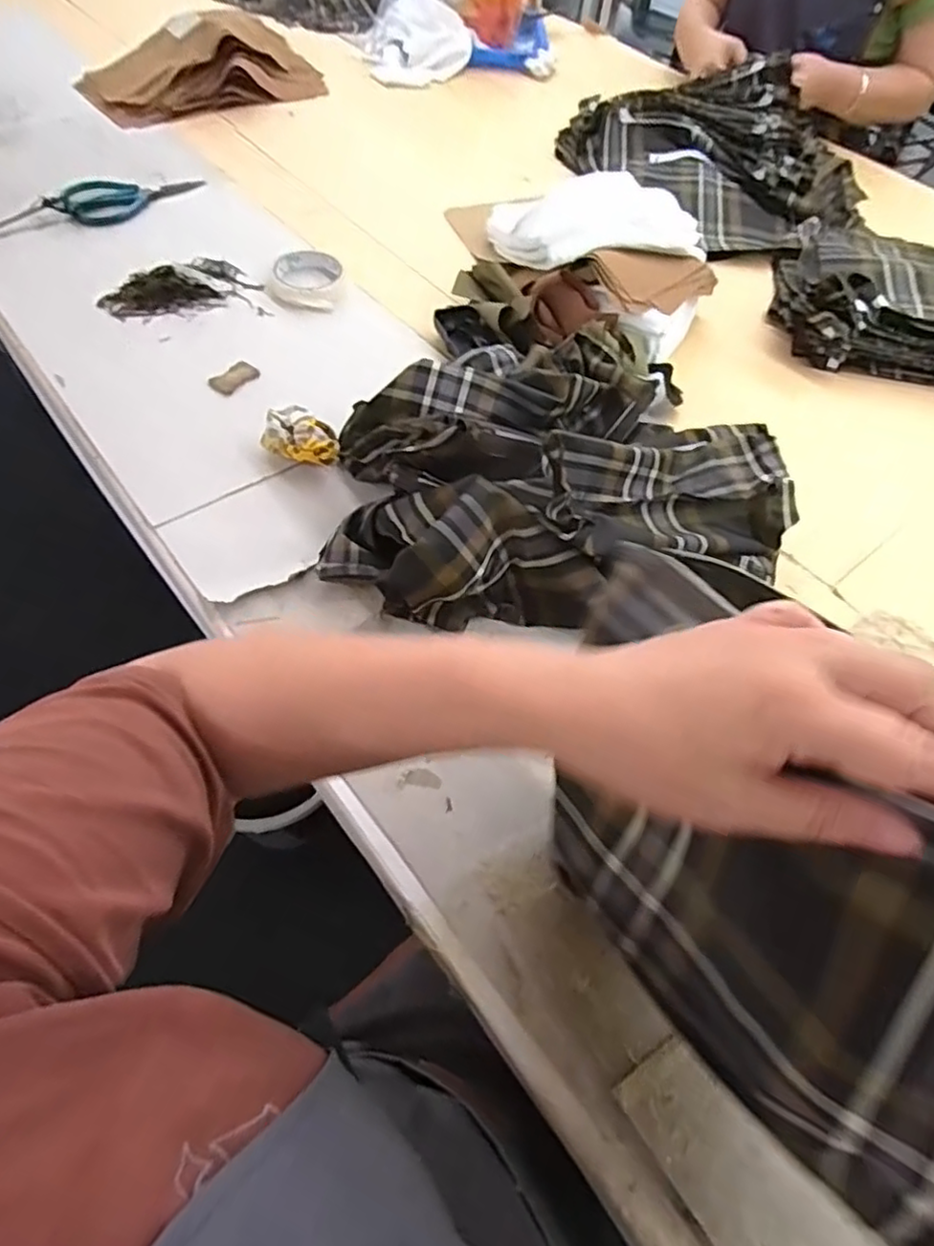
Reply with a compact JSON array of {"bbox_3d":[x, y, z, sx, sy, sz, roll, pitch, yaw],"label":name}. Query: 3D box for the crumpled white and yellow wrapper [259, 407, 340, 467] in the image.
[{"bbox_3d":[-0.151,-0.173,0.609,0.071,0.042,0.049,16,58,6],"label":"crumpled white and yellow wrapper"}]

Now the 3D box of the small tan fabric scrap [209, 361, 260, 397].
[{"bbox_3d":[-0.242,-0.258,0.678,0.050,0.014,0.023,-37,66,-24],"label":"small tan fabric scrap"}]

